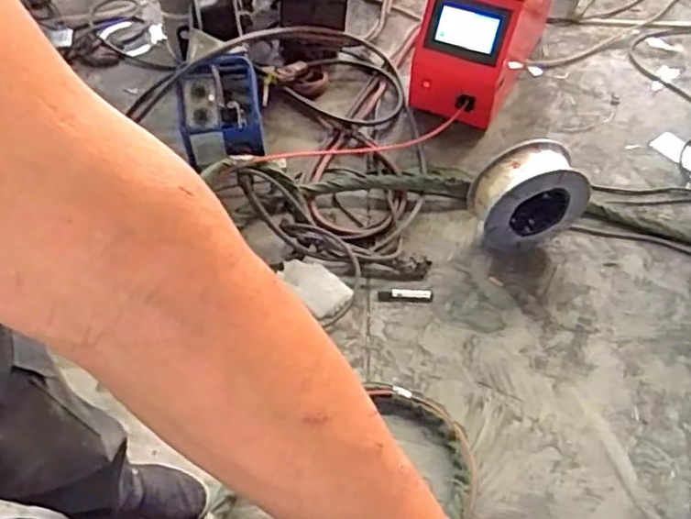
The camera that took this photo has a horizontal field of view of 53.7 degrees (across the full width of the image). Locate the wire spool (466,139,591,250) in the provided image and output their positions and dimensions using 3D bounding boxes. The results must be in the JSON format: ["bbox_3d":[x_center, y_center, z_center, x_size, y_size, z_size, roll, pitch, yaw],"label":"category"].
[{"bbox_3d":[0.429,-0.150,1.622,0.255,0.255,0.153,-20,57,-9],"label":"wire spool"}]

